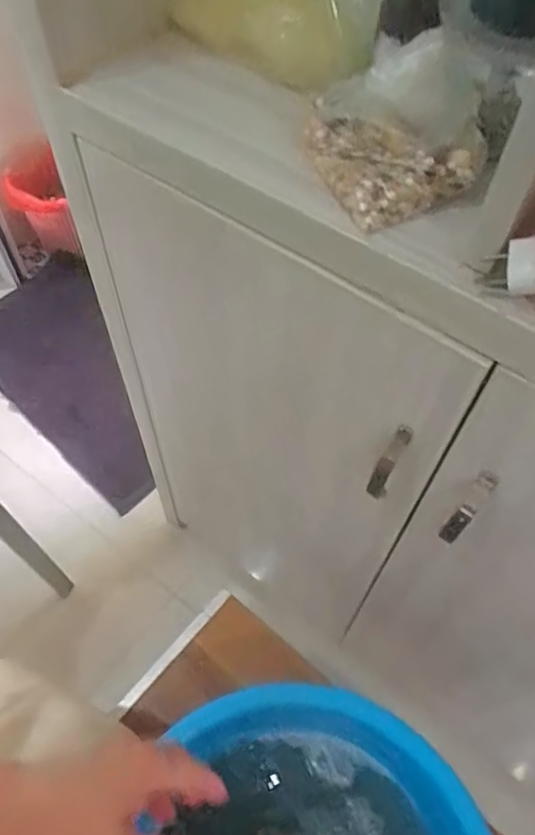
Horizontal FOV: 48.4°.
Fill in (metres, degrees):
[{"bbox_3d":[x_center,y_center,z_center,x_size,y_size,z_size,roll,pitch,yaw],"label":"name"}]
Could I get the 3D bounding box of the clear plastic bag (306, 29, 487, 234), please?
[{"bbox_3d":[0.080,-0.187,0.375,0.084,0.075,0.097,-24,61,-15],"label":"clear plastic bag"}]

